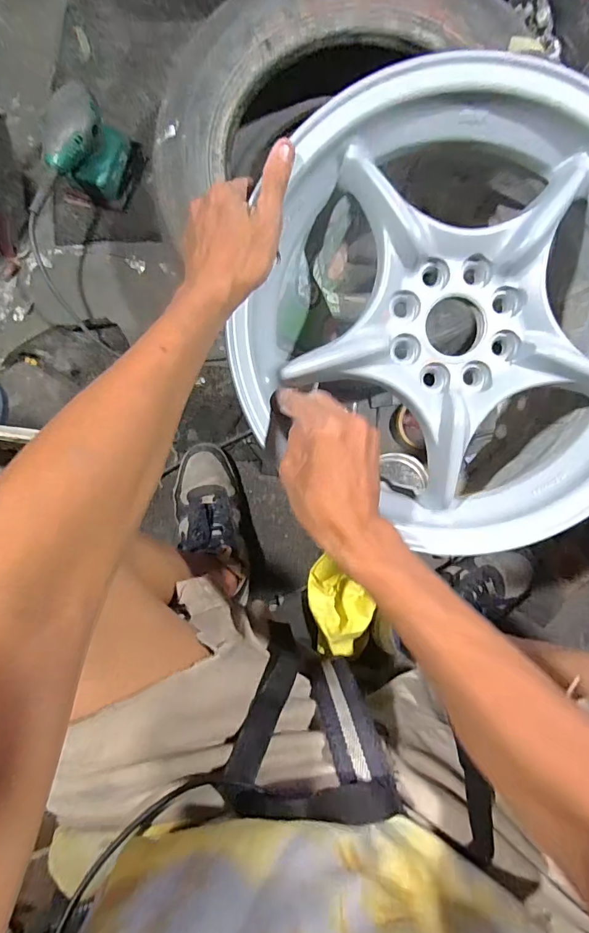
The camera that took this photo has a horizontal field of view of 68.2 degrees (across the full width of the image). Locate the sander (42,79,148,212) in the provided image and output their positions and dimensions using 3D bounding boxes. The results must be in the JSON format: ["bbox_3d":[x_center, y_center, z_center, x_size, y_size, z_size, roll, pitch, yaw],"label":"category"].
[{"bbox_3d":[-0.306,-0.483,0.665,0.081,0.143,0.127,21,88,1],"label":"sander"}]

